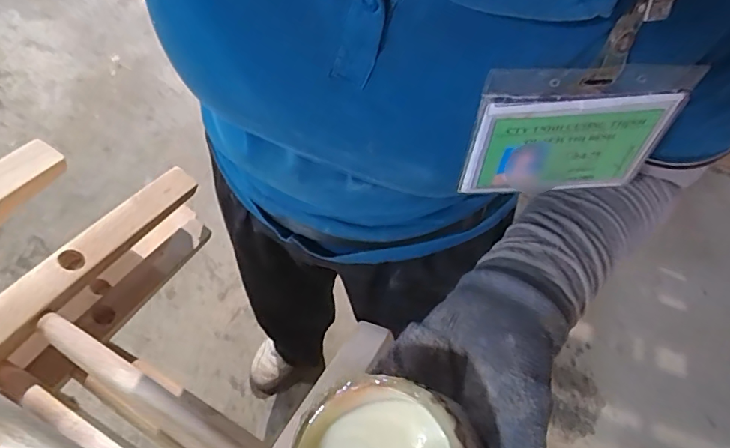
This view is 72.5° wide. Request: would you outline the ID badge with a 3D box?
[{"bbox_3d":[0.103,-0.045,0.254,0.100,0.082,0.006,-4,54,-6],"label":"ID badge"}]

